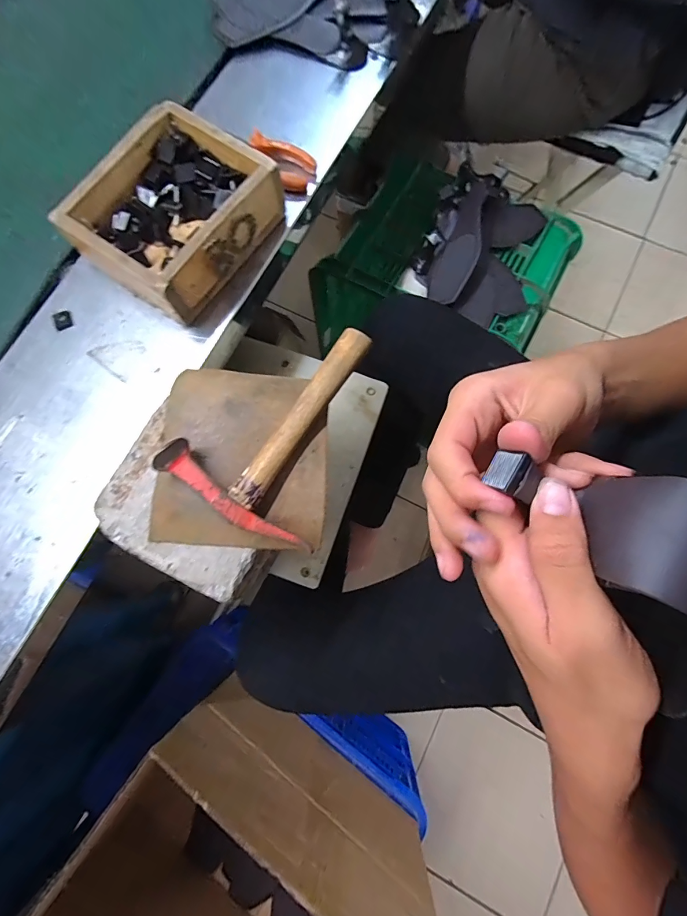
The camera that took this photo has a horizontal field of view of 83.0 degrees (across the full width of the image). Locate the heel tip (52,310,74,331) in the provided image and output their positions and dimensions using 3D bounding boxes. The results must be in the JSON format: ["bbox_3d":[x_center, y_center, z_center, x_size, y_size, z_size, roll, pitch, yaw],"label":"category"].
[{"bbox_3d":[-0.305,-0.149,0.420,0.019,0.004,0.021,-27,78,-4],"label":"heel tip"}]

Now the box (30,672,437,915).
[{"bbox_3d":[-0.123,0.644,0.577,0.473,0.344,0.313,37,81,9],"label":"box"}]

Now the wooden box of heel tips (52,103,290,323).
[{"bbox_3d":[-0.177,-0.258,0.417,0.155,0.070,0.178,34,80,9],"label":"wooden box of heel tips"}]

